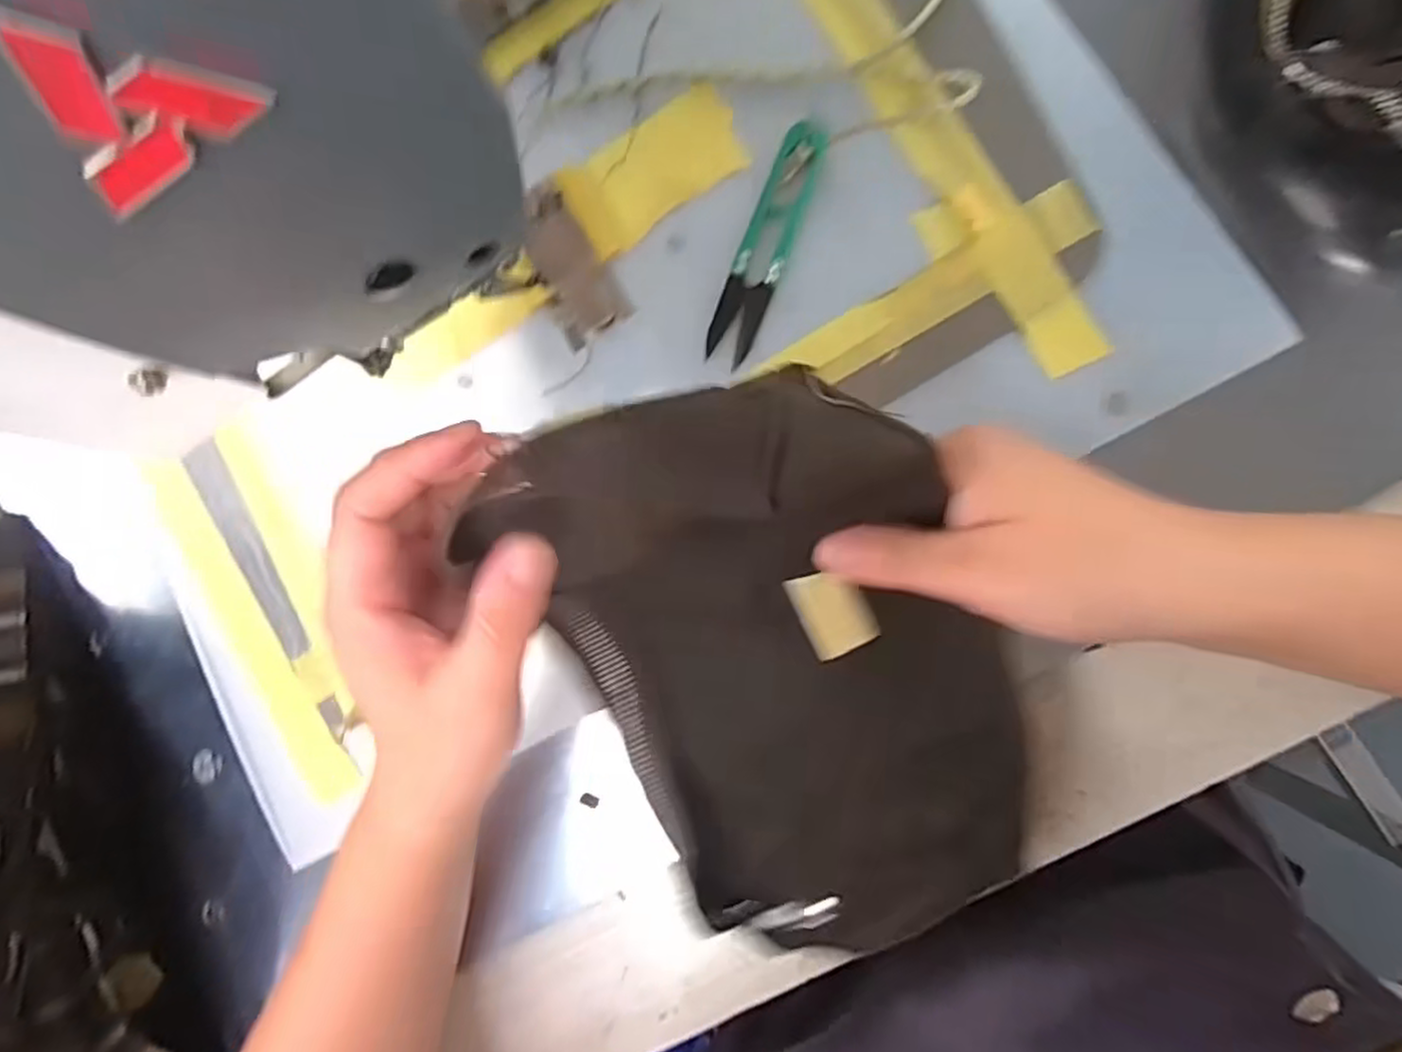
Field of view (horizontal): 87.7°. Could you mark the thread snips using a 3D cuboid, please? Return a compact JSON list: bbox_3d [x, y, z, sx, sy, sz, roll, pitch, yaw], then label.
[{"bbox_3d":[0.028,-0.121,0.312,0.022,0.007,0.102,23,91,10],"label":"thread snips"}]

